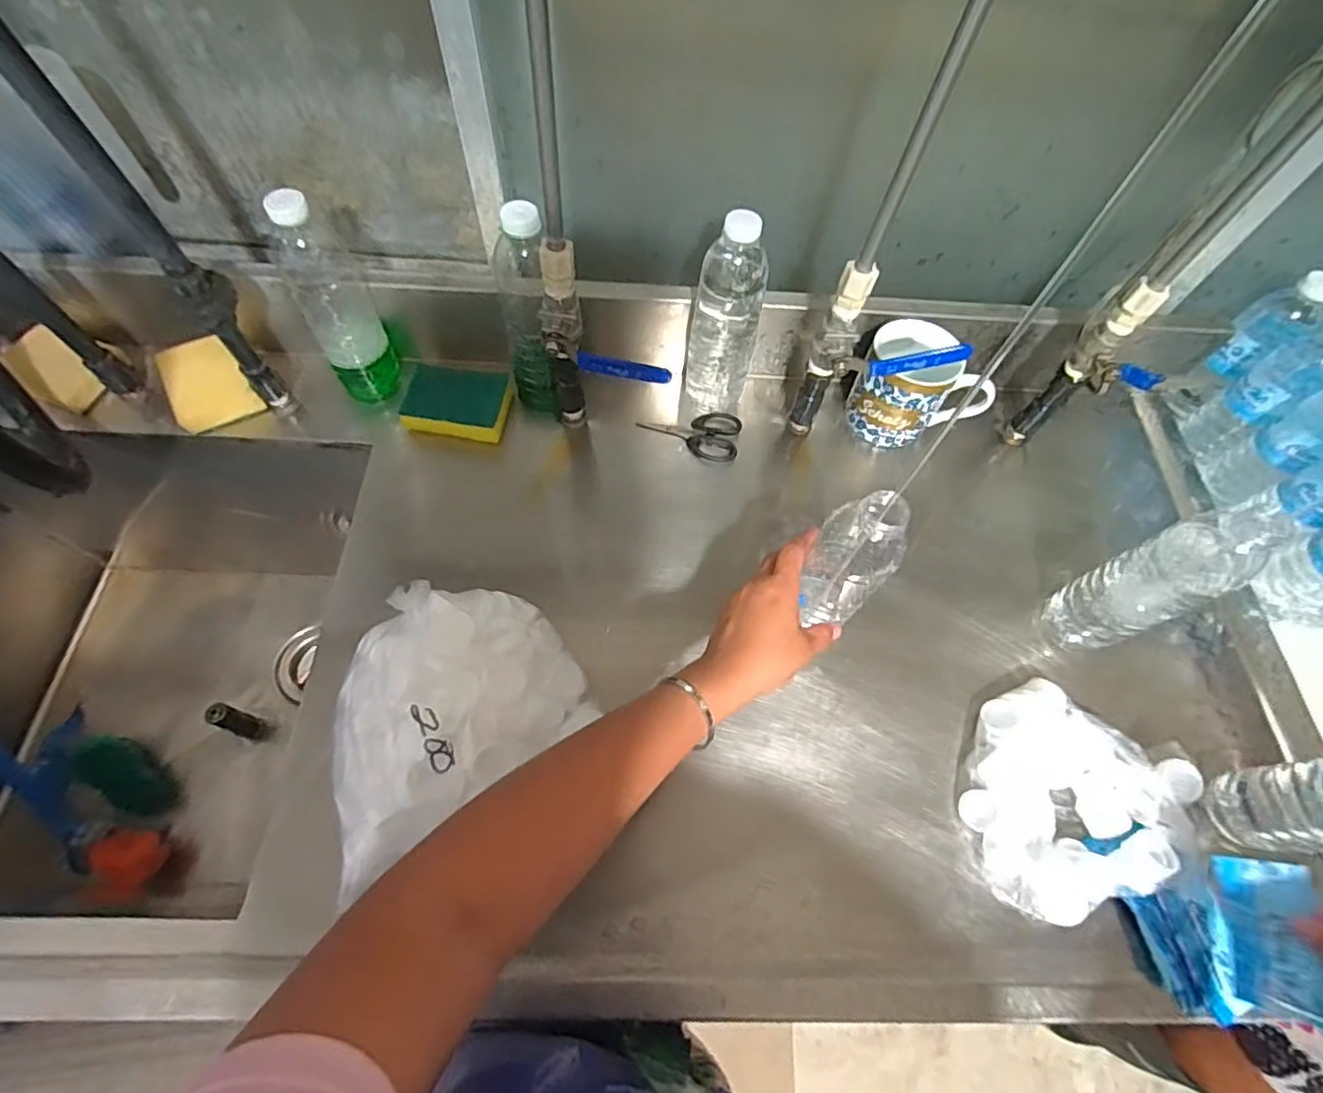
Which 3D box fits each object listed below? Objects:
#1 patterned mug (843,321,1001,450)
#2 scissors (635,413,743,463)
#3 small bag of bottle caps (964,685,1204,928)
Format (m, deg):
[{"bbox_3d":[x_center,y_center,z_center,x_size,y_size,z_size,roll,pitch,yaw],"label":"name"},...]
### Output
[{"bbox_3d":[0.262,-0.169,0.645,0.119,0.096,0.102,-6,63,-7],"label":"patterned mug"},{"bbox_3d":[0.032,-0.128,0.663,0.110,0.019,0.054,20,63,7],"label":"scissors"},{"bbox_3d":[0.332,0.212,0.496,0.158,0.036,0.167,26,64,10],"label":"small bag of bottle caps"}]

